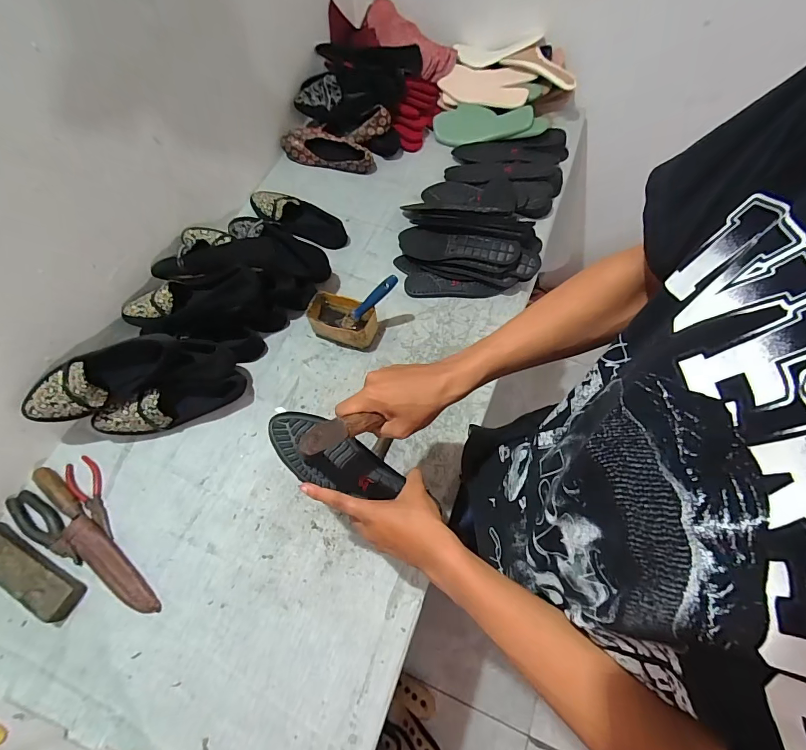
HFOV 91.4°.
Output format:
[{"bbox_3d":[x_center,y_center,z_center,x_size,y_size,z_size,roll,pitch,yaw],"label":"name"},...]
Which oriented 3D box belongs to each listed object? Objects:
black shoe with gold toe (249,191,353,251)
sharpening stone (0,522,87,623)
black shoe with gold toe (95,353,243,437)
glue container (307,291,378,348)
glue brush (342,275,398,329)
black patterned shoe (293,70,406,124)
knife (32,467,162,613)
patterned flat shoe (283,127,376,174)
[{"bbox_3d":[-0.237,-0.348,0.876,0.252,0.049,0.092,27,69,13],"label":"black shoe with gold toe"},{"bbox_3d":[-0.574,0.295,0.594,0.198,0.034,0.054,28,69,13],"label":"sharpening stone"},{"bbox_3d":[-0.399,0.044,0.682,0.244,0.089,0.069,-22,67,-9],"label":"black shoe with gold toe"},{"bbox_3d":[-0.110,-0.105,0.751,0.137,0.070,0.081,17,67,9],"label":"glue container"},{"bbox_3d":[-0.062,-0.133,0.720,0.146,0.015,0.026,-37,62,32],"label":"glue brush"},{"bbox_3d":[-0.130,-0.669,0.955,0.267,0.088,0.106,-1,65,1],"label":"black patterned shoe"},{"bbox_3d":[-0.494,0.261,0.623,0.311,0.021,0.043,36,71,16],"label":"knife"},{"bbox_3d":[-0.183,-0.544,0.958,0.237,0.051,0.079,13,66,7],"label":"patterned flat shoe"}]

